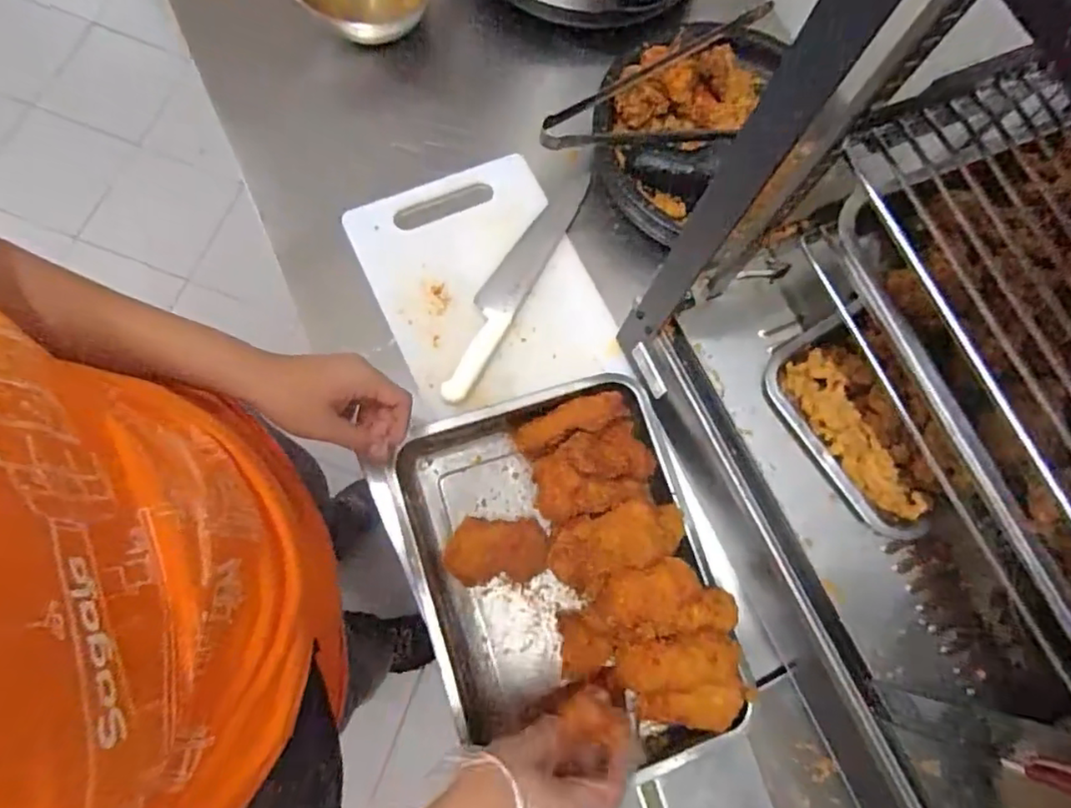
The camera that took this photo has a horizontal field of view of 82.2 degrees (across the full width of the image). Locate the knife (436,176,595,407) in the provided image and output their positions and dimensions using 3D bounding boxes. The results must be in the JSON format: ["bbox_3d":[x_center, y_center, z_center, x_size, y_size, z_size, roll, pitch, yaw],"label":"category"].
[{"bbox_3d":[-0.030,-0.148,0.746,0.051,0.022,0.328,28,74,5],"label":"knife"}]

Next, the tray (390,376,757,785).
[{"bbox_3d":[0.034,0.181,0.627,0.289,0.081,0.379,-17,76,-5],"label":"tray"}]

